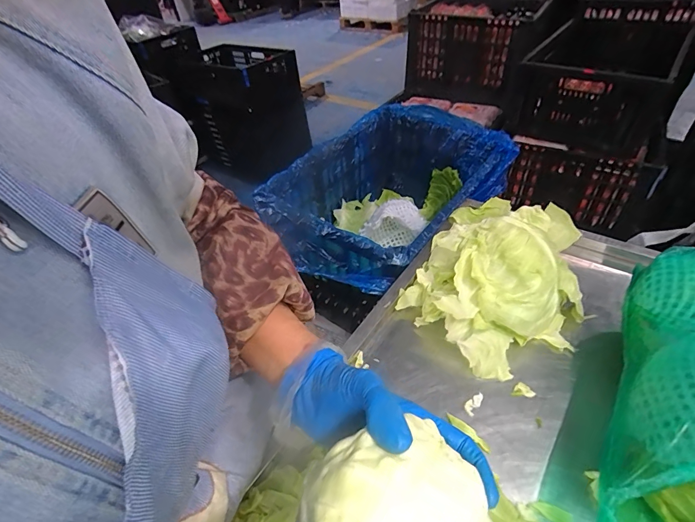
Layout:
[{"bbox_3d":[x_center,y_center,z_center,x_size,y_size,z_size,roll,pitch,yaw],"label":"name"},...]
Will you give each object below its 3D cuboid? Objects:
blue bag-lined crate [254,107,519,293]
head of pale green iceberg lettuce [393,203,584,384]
[{"bbox_3d":[0.097,-0.123,0.829,0.368,0.249,0.527,28,52,32],"label":"blue bag-lined crate"},{"bbox_3d":[0.197,0.007,0.507,0.229,0.117,0.228,-31,48,-24],"label":"head of pale green iceberg lettuce"}]

